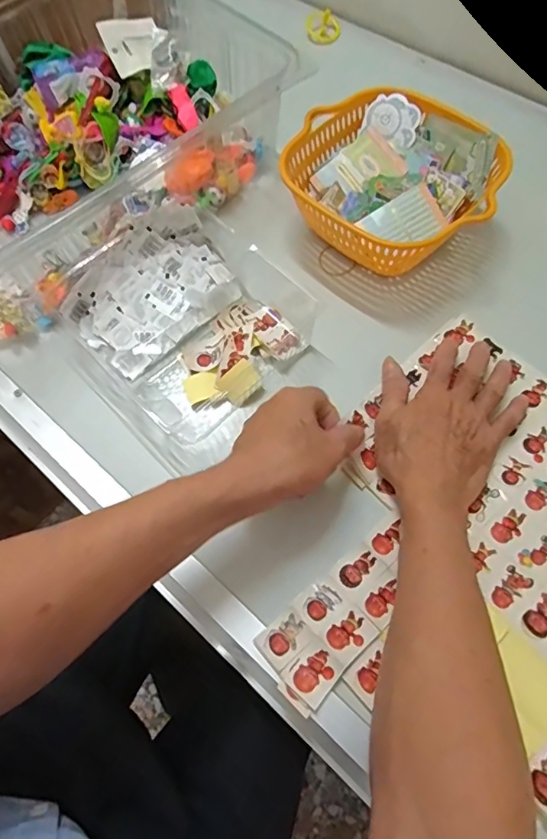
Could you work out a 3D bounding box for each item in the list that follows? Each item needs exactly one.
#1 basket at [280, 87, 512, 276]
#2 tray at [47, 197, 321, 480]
[{"bbox_3d":[0.125,-0.246,0.533,0.199,0.073,0.211,-37,68,-14],"label":"basket"},{"bbox_3d":[-0.081,-0.099,0.493,0.221,0.061,0.217,-41,69,-15],"label":"tray"}]

